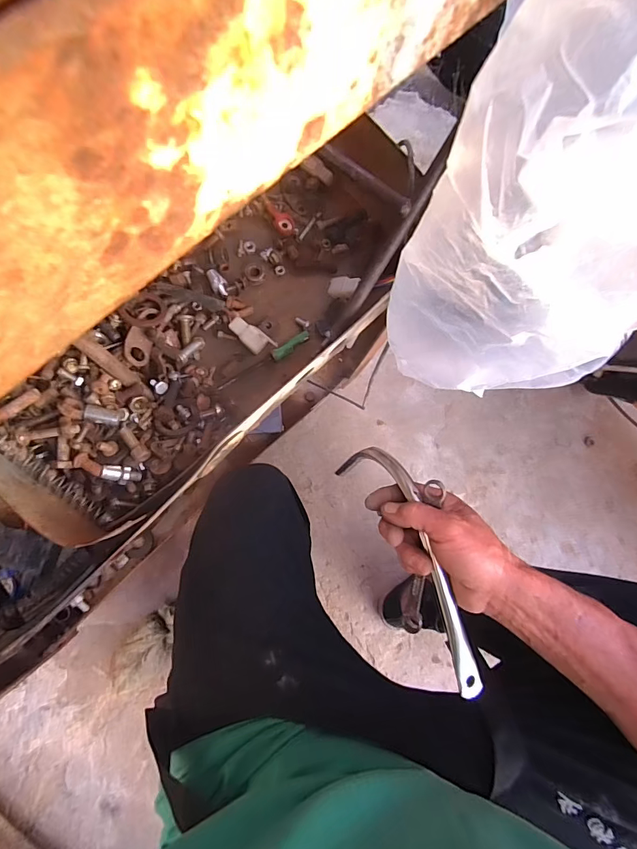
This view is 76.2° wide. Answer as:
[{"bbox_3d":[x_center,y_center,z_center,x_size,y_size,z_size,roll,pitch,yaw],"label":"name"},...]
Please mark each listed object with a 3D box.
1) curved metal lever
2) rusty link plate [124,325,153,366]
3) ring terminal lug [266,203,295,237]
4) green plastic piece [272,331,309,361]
[{"bbox_3d":[0.092,0.115,0.393,0.017,0.101,0.253,-12,51,-23],"label":"curved metal lever"},{"bbox_3d":[-0.138,-0.059,0.310,0.019,0.004,0.028,11,88,-43],"label":"rusty link plate"},{"bbox_3d":[-0.031,-0.173,0.343,0.016,0.010,0.029,-27,85,-7],"label":"ring terminal lug"},{"bbox_3d":[-0.022,-0.064,0.330,0.034,0.007,0.009,-35,86,-8],"label":"green plastic piece"}]

